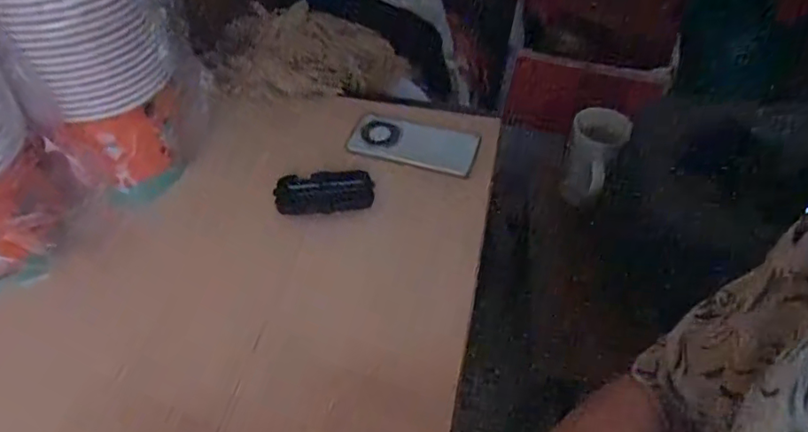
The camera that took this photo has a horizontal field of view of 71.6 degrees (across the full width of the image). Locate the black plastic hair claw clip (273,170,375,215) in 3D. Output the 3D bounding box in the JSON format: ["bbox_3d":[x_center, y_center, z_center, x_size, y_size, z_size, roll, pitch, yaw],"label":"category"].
[{"bbox_3d":[-0.094,-0.029,0.667,0.111,0.052,0.031,-5,48,-5],"label":"black plastic hair claw clip"}]

